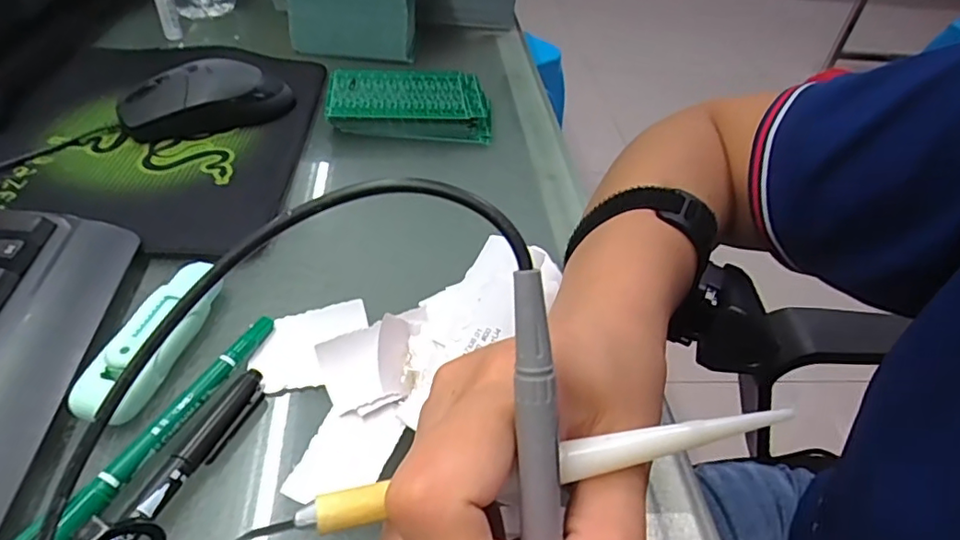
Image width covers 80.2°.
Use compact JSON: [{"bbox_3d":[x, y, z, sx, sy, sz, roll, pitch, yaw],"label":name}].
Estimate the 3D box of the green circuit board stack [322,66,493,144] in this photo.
[{"bbox_3d":[-0.053,-0.126,0.433,0.119,0.025,0.067,0,43,-7],"label":"green circuit board stack"}]

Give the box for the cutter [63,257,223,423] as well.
[{"bbox_3d":[-0.145,0.026,0.255,0.024,0.010,0.088,11,43,4],"label":"cutter"}]

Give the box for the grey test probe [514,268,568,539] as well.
[{"bbox_3d":[0.016,0.060,0.141,0.015,0.121,0.016,-5,8,-12],"label":"grey test probe"}]

